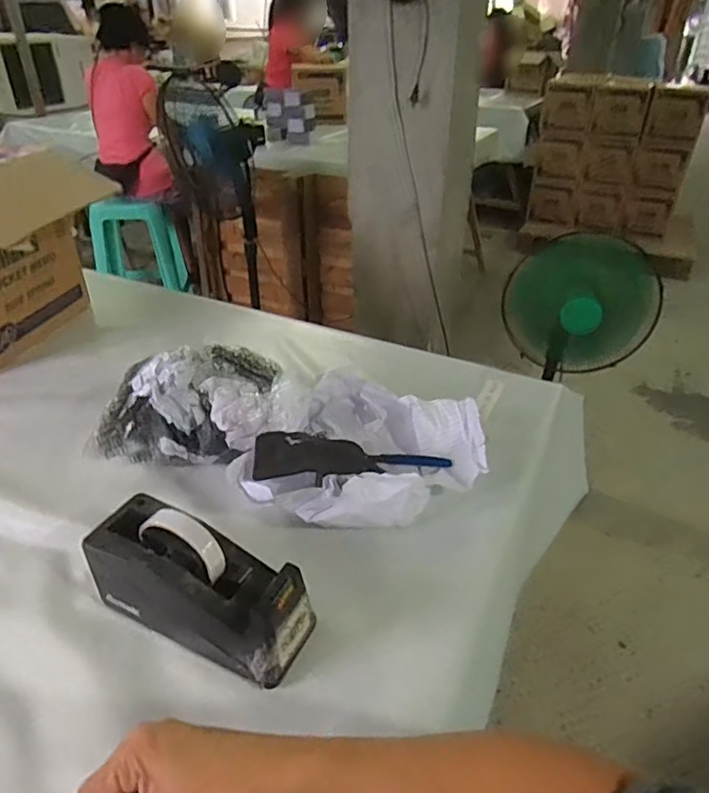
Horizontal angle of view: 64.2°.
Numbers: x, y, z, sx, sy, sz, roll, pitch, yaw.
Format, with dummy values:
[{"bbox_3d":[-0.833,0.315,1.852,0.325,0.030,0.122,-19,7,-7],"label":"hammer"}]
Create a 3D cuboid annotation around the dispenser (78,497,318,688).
[{"bbox_3d":[-0.142,0.168,0.517,0.206,0.102,0.078,16,37,20],"label":"dispenser"}]

